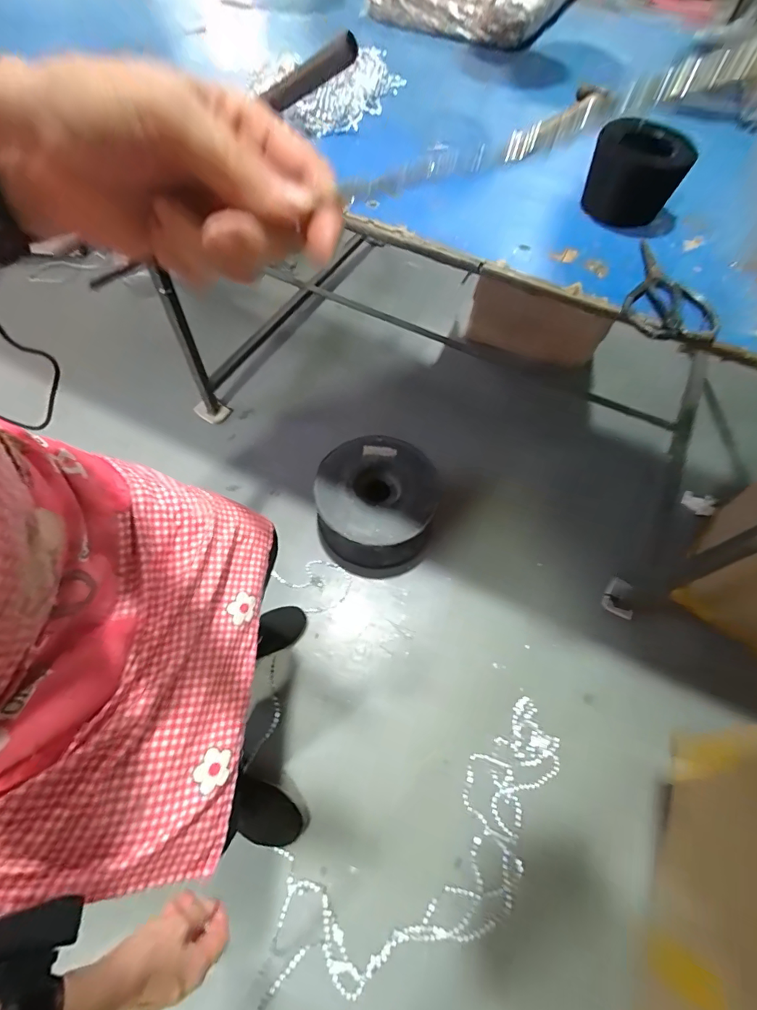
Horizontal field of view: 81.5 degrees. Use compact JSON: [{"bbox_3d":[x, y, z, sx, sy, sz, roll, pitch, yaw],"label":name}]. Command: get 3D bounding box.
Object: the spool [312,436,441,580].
[{"bbox_3d":[-0.002,0.003,1.057,0.268,0.170,0.288,2,62,-4],"label":"spool"}]

